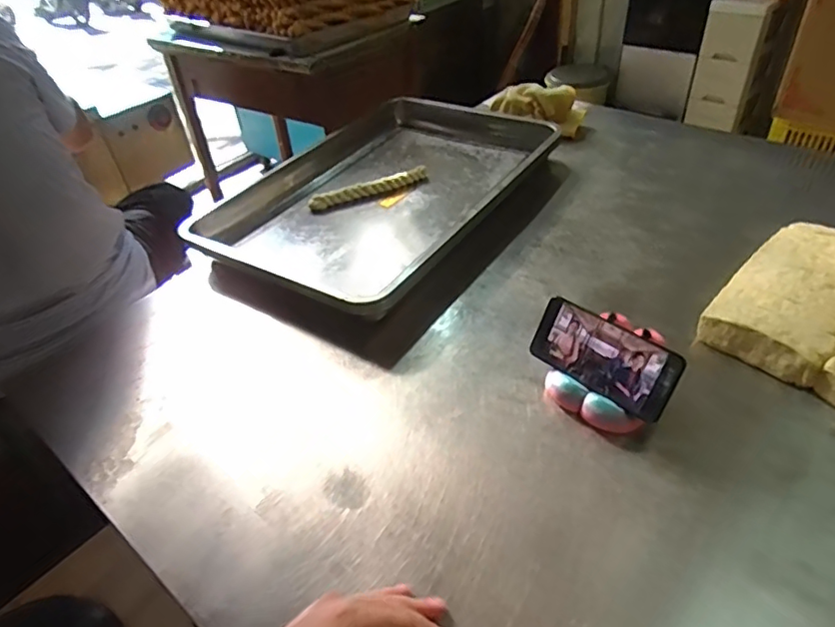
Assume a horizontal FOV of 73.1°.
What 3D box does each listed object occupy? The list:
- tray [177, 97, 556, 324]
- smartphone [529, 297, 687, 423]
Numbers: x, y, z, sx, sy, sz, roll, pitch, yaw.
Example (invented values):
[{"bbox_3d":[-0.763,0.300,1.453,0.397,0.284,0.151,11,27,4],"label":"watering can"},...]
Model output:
[{"bbox_3d":[-0.043,-0.227,0.972,0.404,0.058,0.629,21,47,30],"label":"tray"},{"bbox_3d":[0.196,0.045,0.604,0.009,0.074,0.158,5,22,-47],"label":"smartphone"}]

